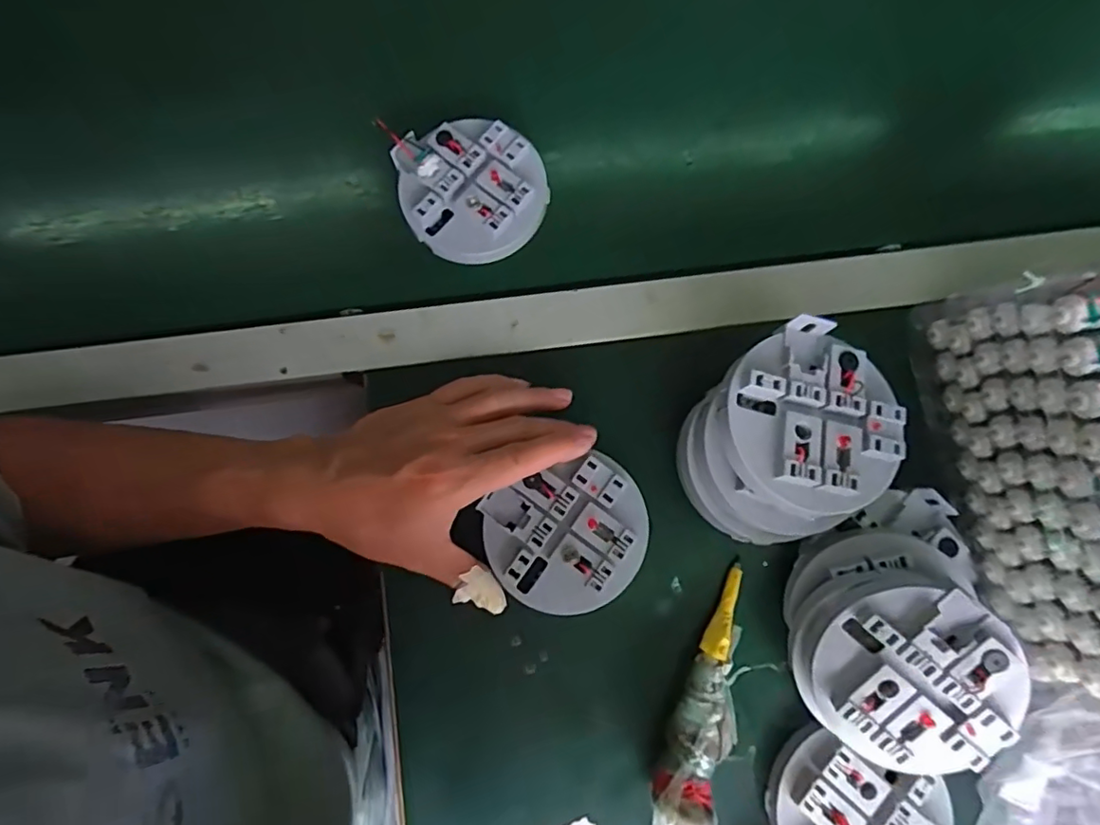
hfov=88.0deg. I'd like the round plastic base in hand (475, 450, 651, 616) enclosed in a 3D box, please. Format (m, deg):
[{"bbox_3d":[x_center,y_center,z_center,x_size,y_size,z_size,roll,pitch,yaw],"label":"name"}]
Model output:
[{"bbox_3d":[0.013,0.080,0.357,0.098,0.013,0.085,-22,80,-4],"label":"round plastic base in hand"}]

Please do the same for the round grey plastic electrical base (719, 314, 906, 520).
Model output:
[{"bbox_3d":[0.144,0.004,0.316,0.093,0.023,0.095,0,83,1],"label":"round grey plastic electrical base"}]

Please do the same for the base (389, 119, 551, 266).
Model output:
[{"bbox_3d":[-0.053,-0.157,0.399,0.098,0.028,0.096,0,83,1],"label":"base"}]

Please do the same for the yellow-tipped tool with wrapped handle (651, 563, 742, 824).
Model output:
[{"bbox_3d":[0.095,0.170,0.343,0.035,0.041,0.147,19,83,3],"label":"yellow-tipped tool with wrapped handle"}]

